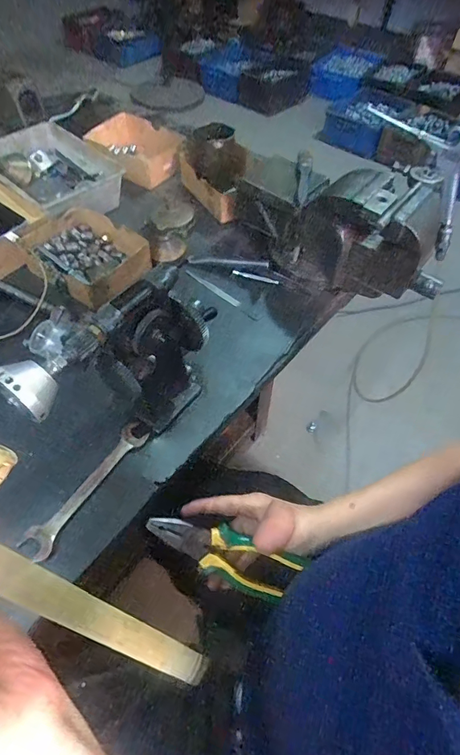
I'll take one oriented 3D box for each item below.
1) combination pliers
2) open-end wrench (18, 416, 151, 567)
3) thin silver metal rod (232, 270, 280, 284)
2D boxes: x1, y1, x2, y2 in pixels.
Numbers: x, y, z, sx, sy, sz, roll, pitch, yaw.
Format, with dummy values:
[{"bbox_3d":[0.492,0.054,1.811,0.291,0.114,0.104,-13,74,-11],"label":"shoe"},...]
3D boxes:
[{"bbox_3d":[-0.007,0.192,0.449,0.173,0.022,0.059,26,83,-7],"label":"combination pliers"},{"bbox_3d":[-0.153,0.117,0.458,0.032,0.014,0.170,29,58,18],"label":"open-end wrench"},{"bbox_3d":[0.041,-0.163,0.676,0.076,0.005,0.006,15,54,9],"label":"thin silver metal rod"}]

